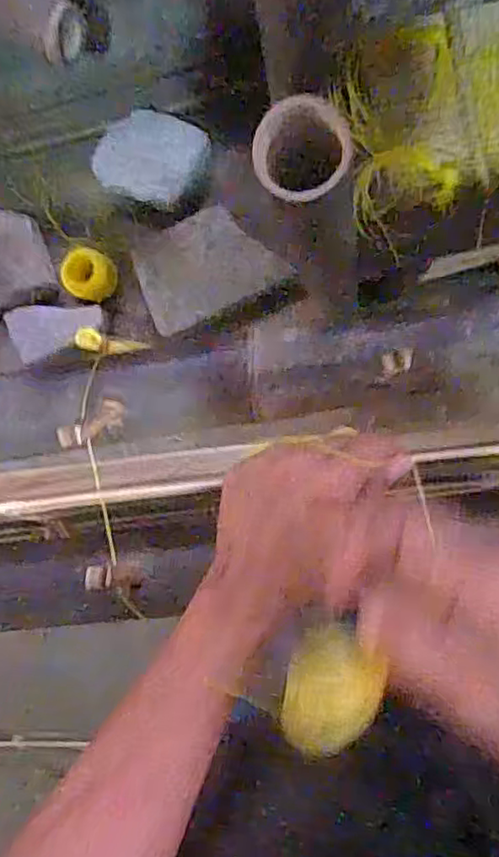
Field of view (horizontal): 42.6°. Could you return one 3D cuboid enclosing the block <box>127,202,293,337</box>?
[{"bbox_3d":[-0.084,-0.328,1.289,0.289,0.048,0.196,-21,87,7],"label":"block"}]

